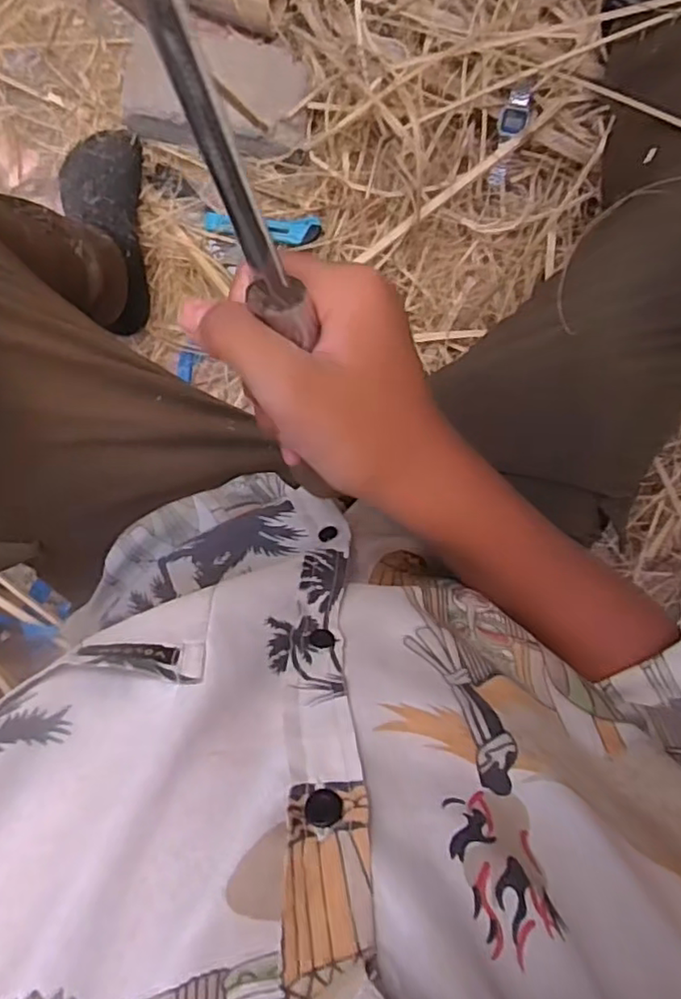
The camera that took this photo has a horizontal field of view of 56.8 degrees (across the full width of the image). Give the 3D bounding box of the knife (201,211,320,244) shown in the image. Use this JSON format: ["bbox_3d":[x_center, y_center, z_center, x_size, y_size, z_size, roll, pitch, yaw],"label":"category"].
[{"bbox_3d":[-0.092,-0.316,0.735,0.140,0.018,0.035,9,92,11],"label":"knife"}]

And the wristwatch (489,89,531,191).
[{"bbox_3d":[0.189,-0.403,0.712,0.031,0.019,0.099,11,125,-1],"label":"wristwatch"}]

